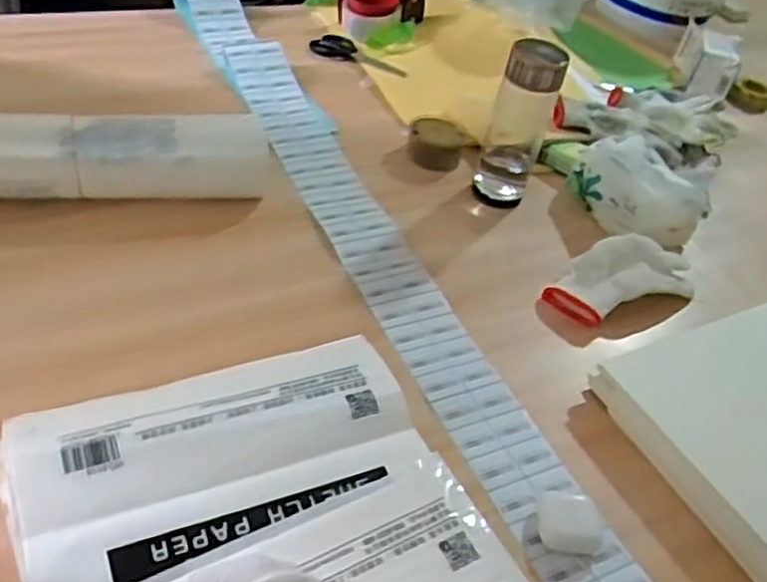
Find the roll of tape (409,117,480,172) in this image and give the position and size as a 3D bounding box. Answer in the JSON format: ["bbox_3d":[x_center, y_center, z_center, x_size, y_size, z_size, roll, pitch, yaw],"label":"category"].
[{"bbox_3d":[0.073,-0.188,0.974,0.086,0.042,0.093,7,43,-7],"label":"roll of tape"}]

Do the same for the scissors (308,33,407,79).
[{"bbox_3d":[-0.031,-0.345,1.106,0.157,0.010,0.055,26,44,14],"label":"scissors"}]

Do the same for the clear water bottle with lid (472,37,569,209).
[{"bbox_3d":[0.153,-0.187,0.863,0.069,0.181,0.056,16,42,4],"label":"clear water bottle with lid"}]

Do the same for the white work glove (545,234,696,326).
[{"bbox_3d":[0.258,-0.018,0.807,0.183,0.047,0.079,-13,48,-26],"label":"white work glove"}]

